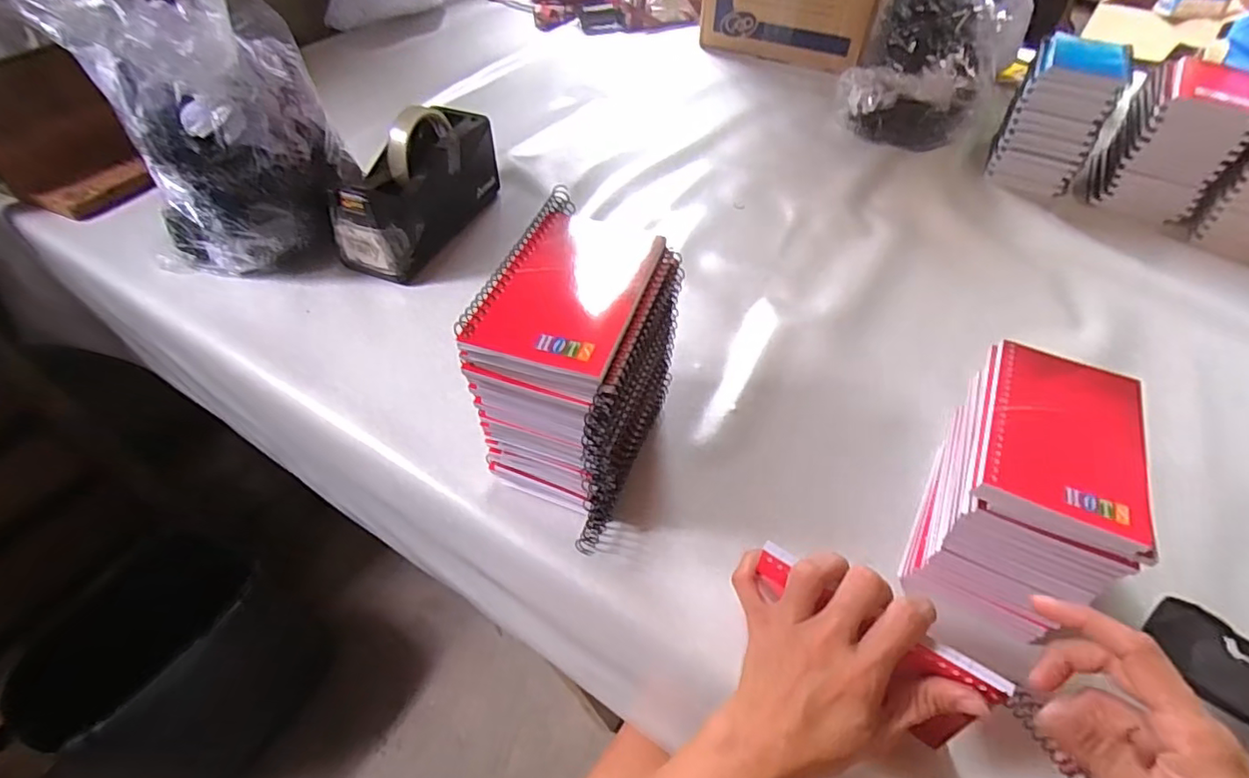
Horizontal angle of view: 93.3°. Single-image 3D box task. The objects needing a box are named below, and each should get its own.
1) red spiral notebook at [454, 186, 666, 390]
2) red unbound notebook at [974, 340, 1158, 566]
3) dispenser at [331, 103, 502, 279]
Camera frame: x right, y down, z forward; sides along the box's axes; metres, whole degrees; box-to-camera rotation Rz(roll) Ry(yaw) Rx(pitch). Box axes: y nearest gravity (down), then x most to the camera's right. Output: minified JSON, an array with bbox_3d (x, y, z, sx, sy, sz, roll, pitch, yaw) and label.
[{"bbox_3d":[-0.031,-0.066,0.351,0.086,0.017,0.155,13,51,11],"label":"red spiral notebook"},{"bbox_3d":[0.262,0.027,0.350,0.084,0.011,0.132,23,52,18],"label":"red unbound notebook"},{"bbox_3d":[-0.215,-0.213,0.620,0.069,0.114,0.200,20,53,16],"label":"dispenser"}]

